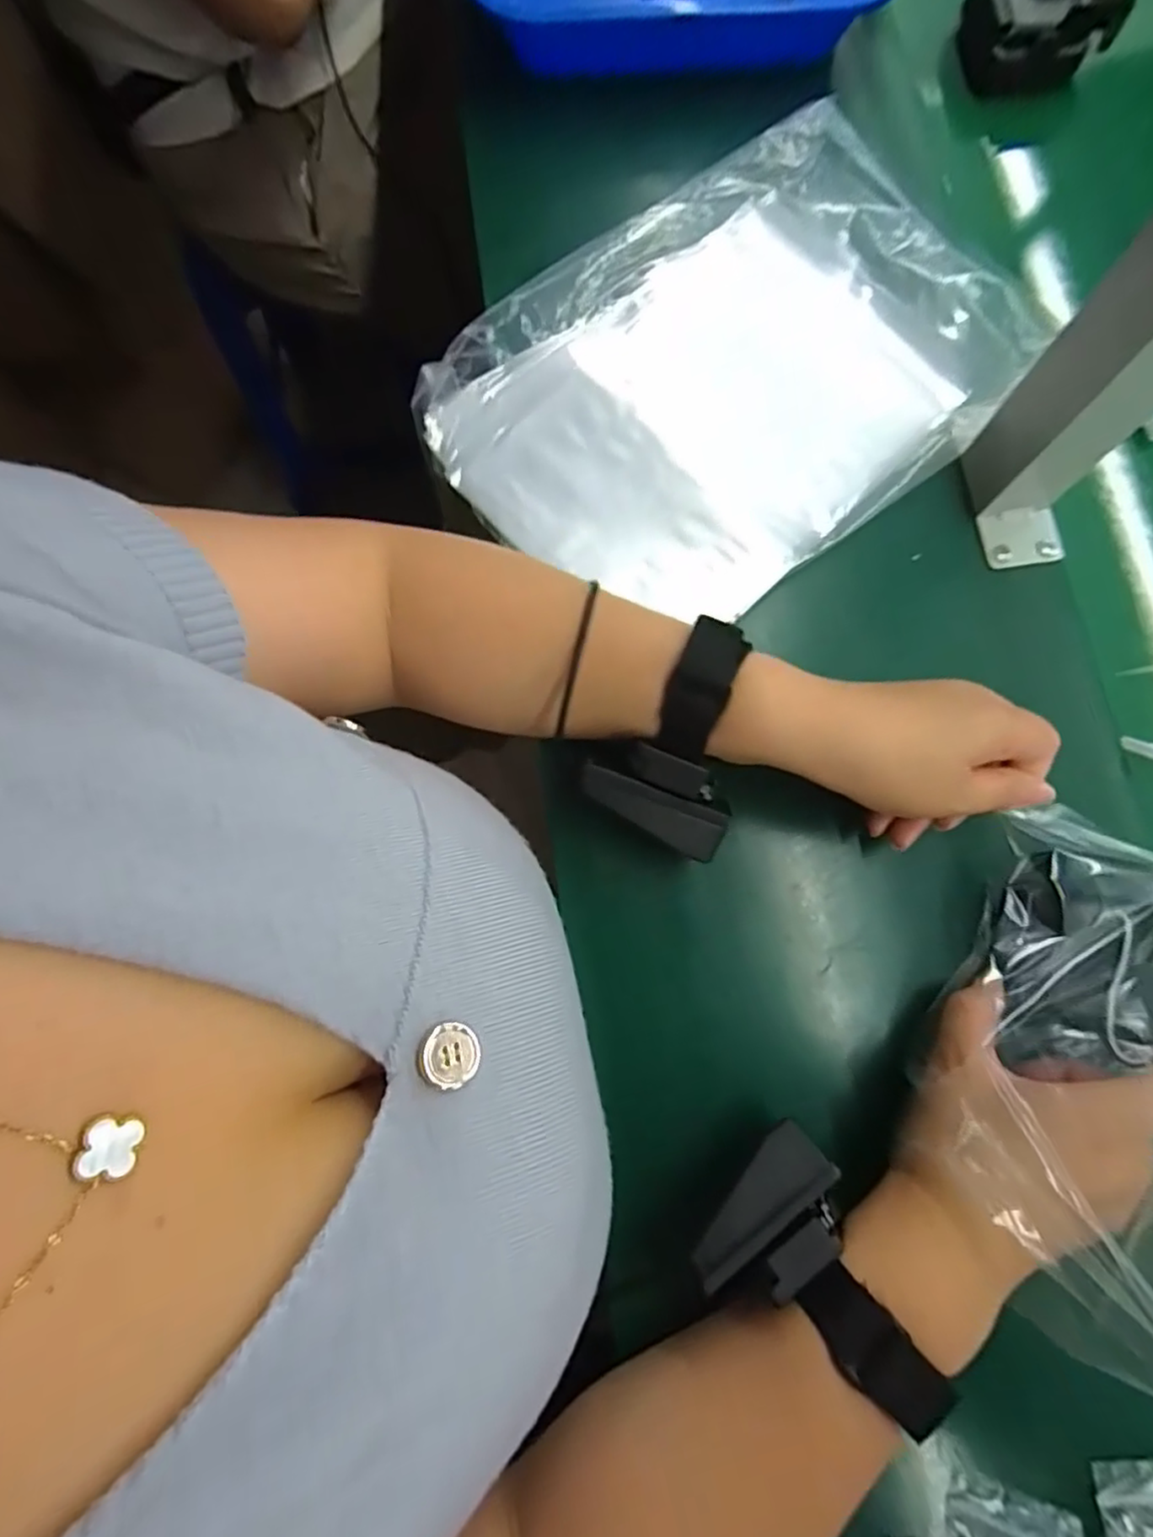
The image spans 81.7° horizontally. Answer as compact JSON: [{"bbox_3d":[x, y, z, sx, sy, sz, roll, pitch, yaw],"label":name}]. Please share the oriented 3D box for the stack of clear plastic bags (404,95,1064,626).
[{"bbox_3d":[0.085,-0.232,0.392,0.323,0.027,0.239,-37,79,-7],"label":"stack of clear plastic bags"}]

